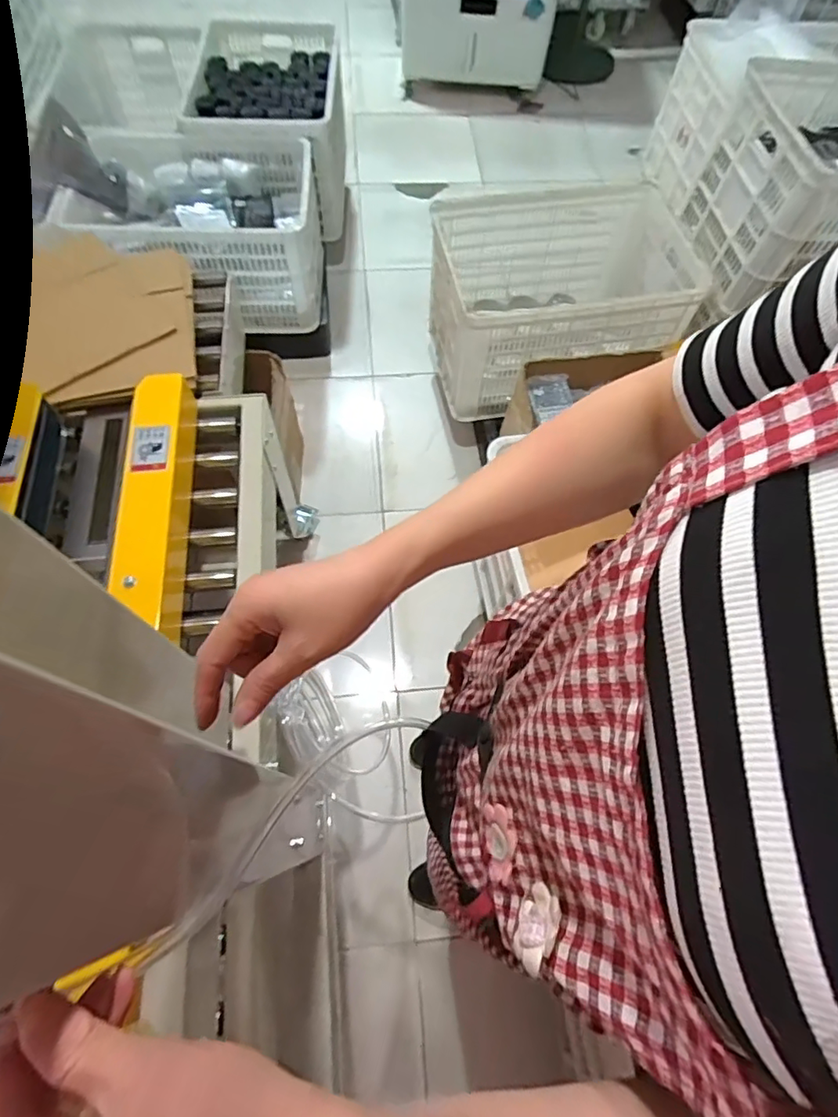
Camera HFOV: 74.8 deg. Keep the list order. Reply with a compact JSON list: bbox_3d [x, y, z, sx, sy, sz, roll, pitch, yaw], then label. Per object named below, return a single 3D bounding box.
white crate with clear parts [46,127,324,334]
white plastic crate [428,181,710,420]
[{"bbox_3d":[-0.619,-0.958,1.615,0.625,0.304,0.465,-2,65,-4],"label":"white crate with clear parts"},{"bbox_3d":[0.398,-0.714,1.525,0.711,0.335,0.473,-9,65,-7],"label":"white plastic crate"}]

